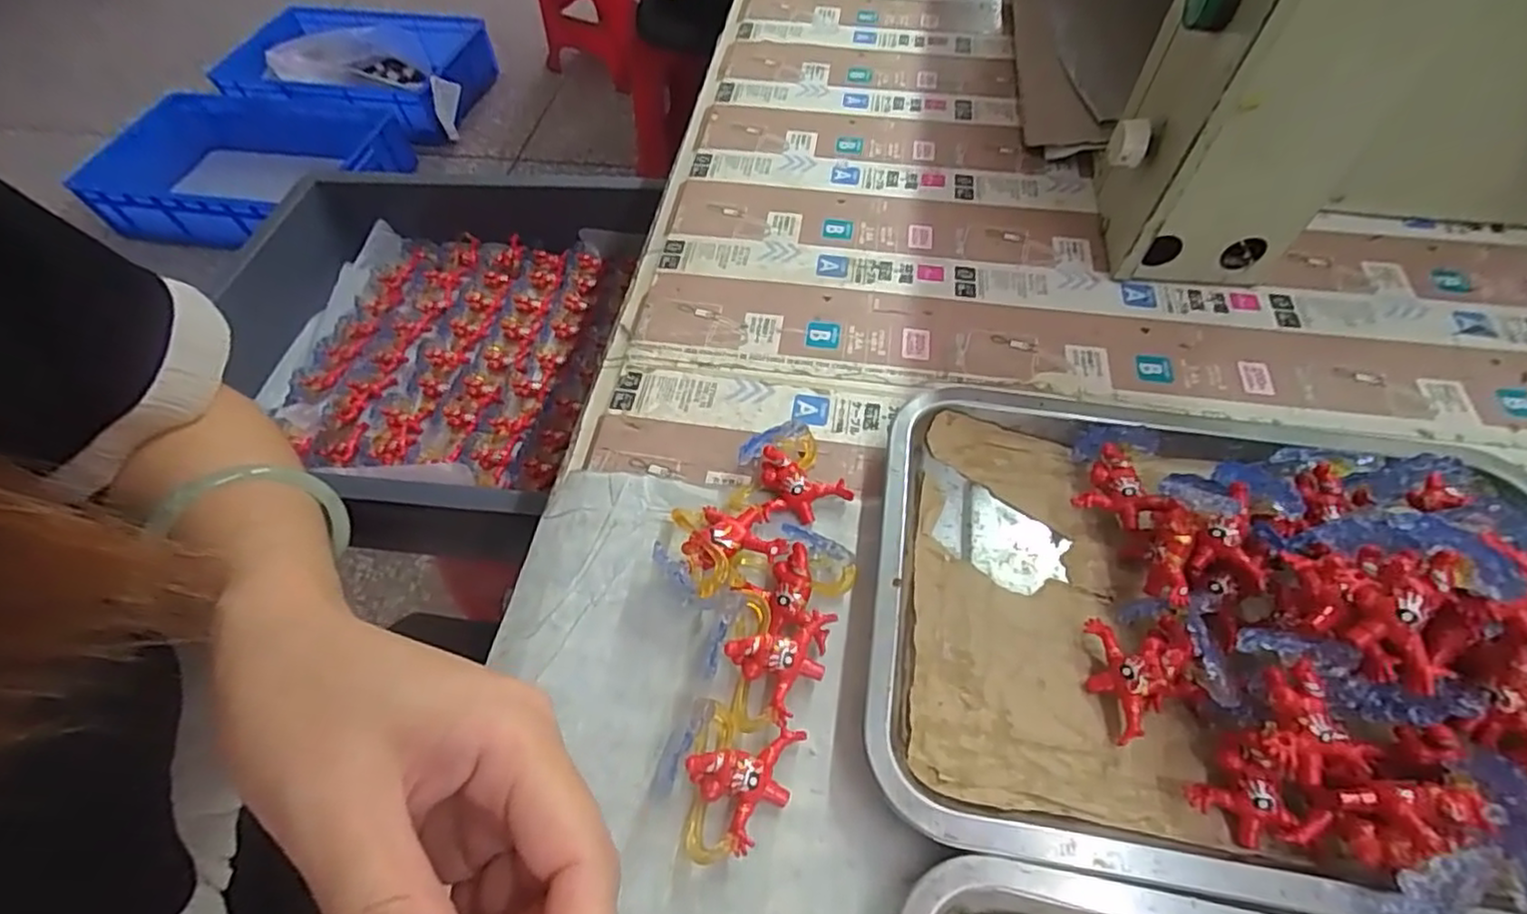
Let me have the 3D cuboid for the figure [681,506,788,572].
[{"bbox_3d":[-0.012,0.040,0.316,0.045,0.023,0.033,9,58,7],"label":"figure"}]

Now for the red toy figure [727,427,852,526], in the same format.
[{"bbox_3d":[0.008,0.010,0.336,0.054,0.022,0.050,0,57,1],"label":"red toy figure"}]

